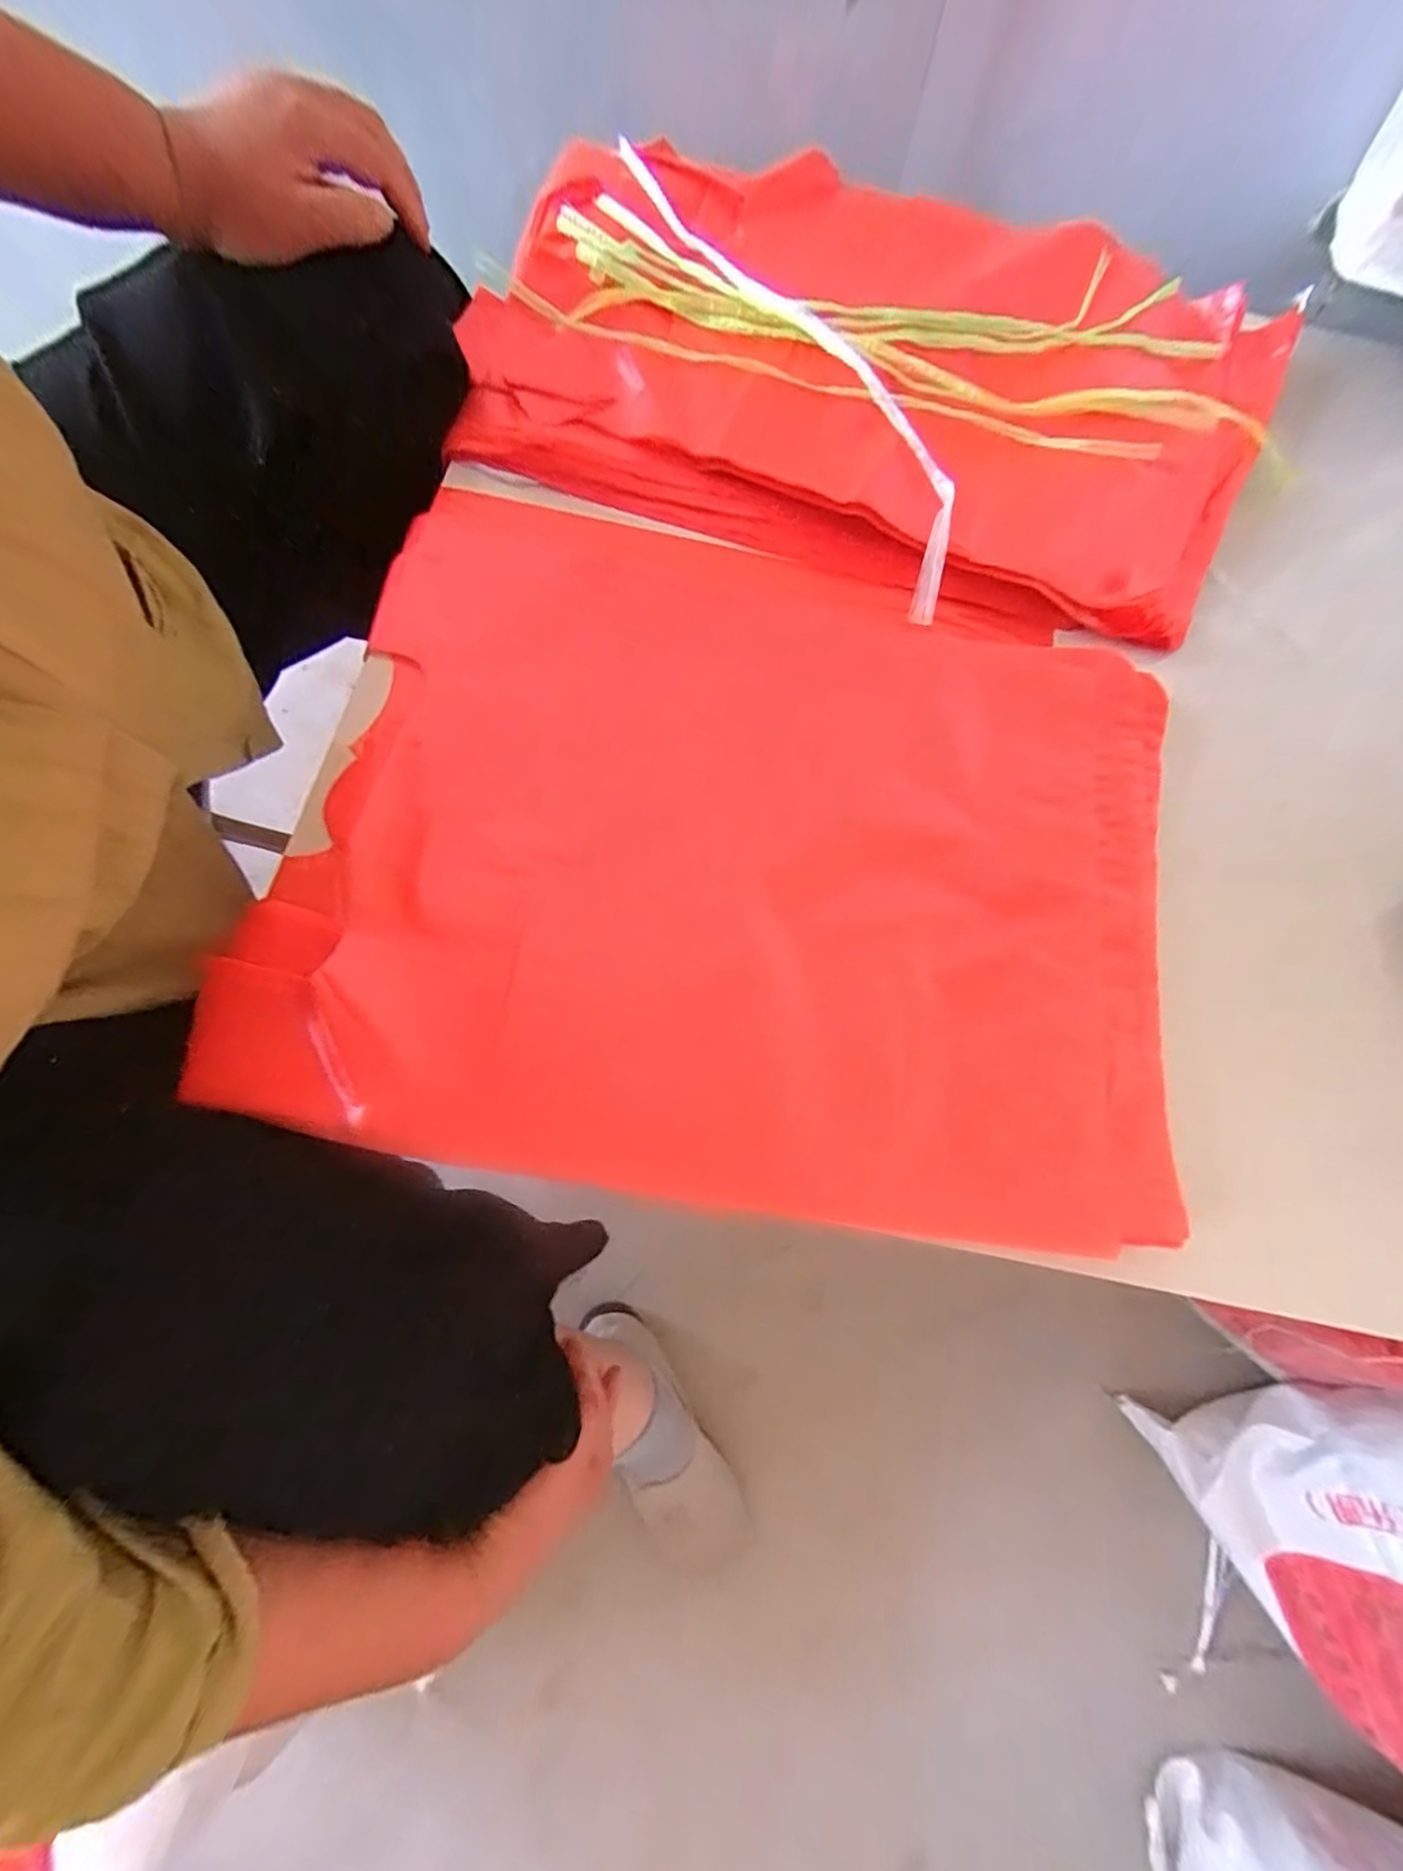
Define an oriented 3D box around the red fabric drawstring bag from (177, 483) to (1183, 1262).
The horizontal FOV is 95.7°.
[{"bbox_3d":[0.016,-0.062,0.369,0.478,0.025,0.405,9,71,3],"label":"red fabric drawstring bag"}]

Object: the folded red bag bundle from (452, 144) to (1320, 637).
[{"bbox_3d":[0.110,-0.430,0.472,0.589,0.056,0.376,22,72,3],"label":"folded red bag bundle"}]

